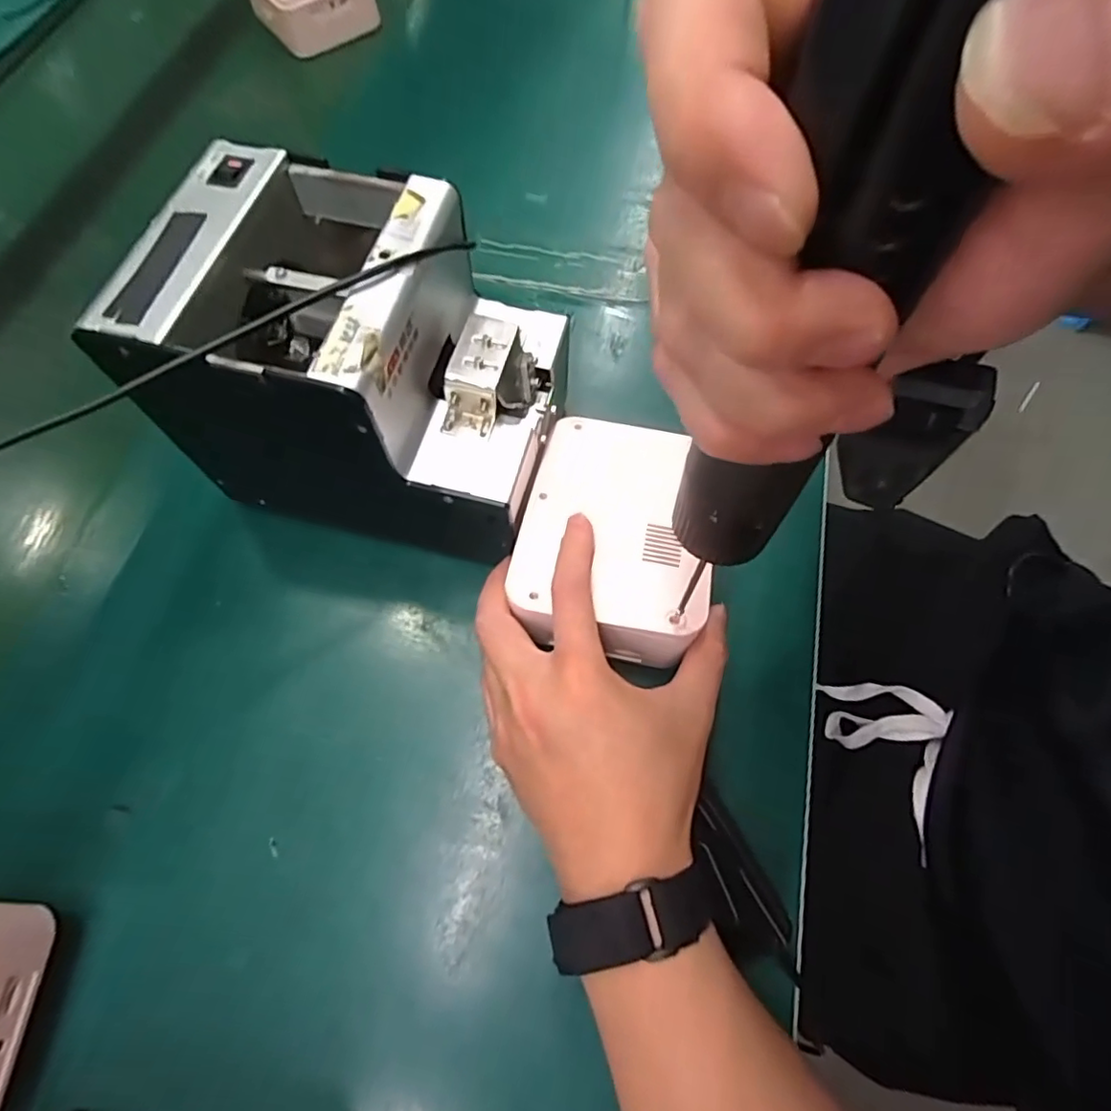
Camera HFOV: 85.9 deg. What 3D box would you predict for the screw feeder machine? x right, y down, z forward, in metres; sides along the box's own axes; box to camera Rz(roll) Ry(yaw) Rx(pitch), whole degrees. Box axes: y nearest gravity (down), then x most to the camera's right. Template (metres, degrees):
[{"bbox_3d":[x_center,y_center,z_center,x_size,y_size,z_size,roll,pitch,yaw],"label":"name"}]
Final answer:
[{"bbox_3d":[-0.091,-0.094,0.319,0.174,0.153,0.123,10,67,8],"label":"screw feeder machine"}]

